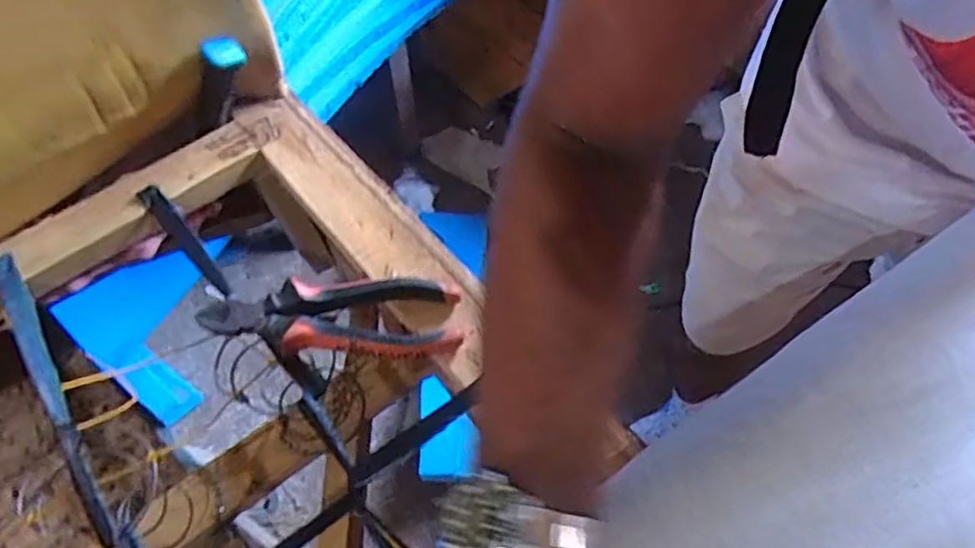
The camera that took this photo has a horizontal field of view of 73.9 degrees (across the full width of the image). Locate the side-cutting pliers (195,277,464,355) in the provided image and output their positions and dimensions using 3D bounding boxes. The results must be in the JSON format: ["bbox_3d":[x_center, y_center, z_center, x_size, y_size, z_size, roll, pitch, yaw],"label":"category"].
[{"bbox_3d":[-0.105,0.028,0.441,0.166,0.032,0.054,-3,57,0],"label":"side-cutting pliers"}]

